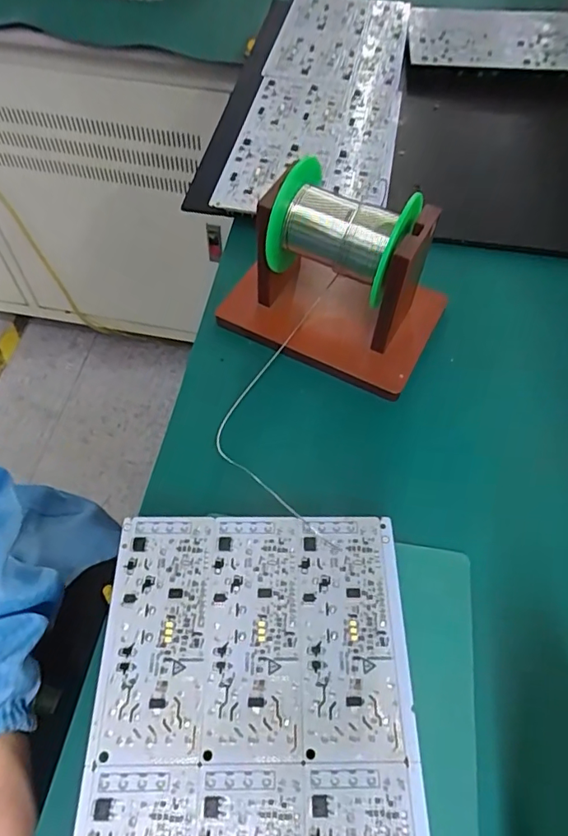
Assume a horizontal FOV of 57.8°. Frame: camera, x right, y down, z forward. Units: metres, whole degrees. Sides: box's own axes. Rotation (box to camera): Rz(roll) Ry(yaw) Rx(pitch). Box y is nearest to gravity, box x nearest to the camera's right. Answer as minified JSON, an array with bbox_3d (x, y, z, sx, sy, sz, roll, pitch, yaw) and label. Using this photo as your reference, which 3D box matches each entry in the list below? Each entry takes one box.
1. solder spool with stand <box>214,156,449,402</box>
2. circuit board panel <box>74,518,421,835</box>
[{"bbox_3d":[0.036,-0.092,0.333,0.134,0.106,0.088,24,60,13],"label":"solder spool with stand"},{"bbox_3d":[-0.013,0.141,0.209,0.132,0.004,0.205,0,58,-1],"label":"circuit board panel"}]

